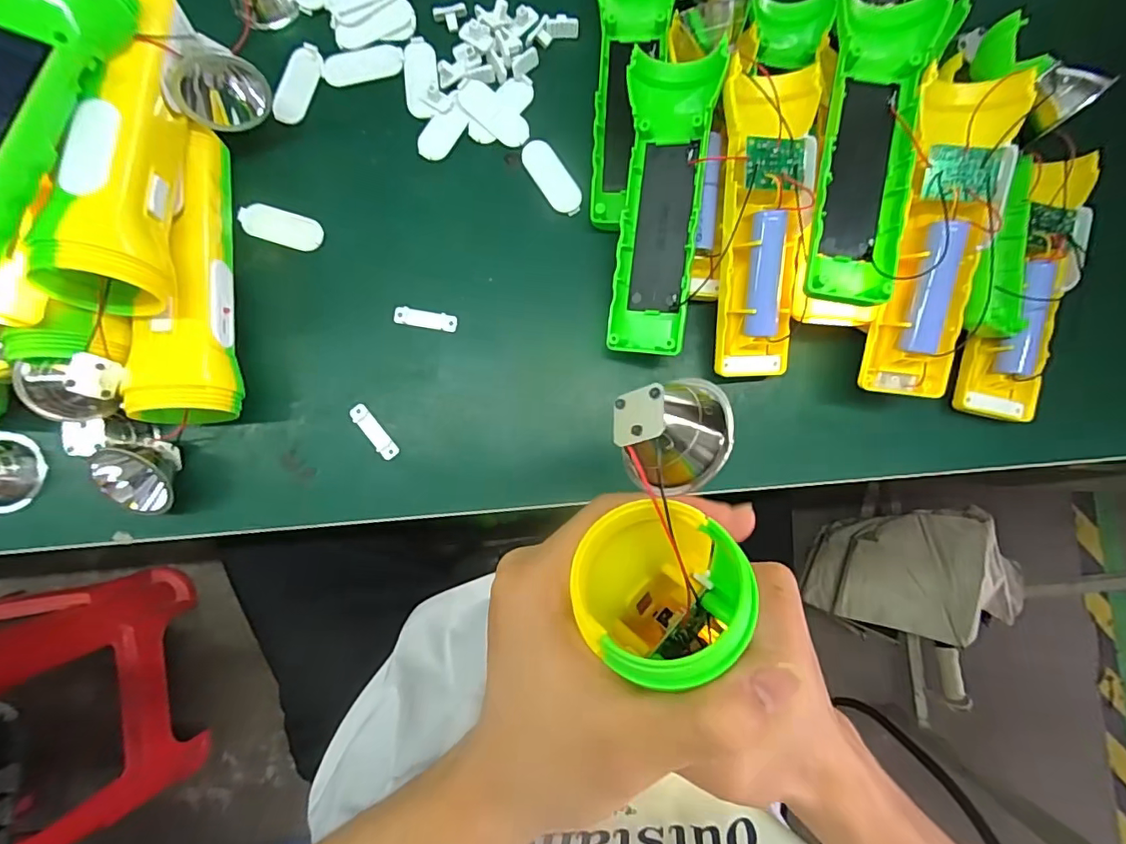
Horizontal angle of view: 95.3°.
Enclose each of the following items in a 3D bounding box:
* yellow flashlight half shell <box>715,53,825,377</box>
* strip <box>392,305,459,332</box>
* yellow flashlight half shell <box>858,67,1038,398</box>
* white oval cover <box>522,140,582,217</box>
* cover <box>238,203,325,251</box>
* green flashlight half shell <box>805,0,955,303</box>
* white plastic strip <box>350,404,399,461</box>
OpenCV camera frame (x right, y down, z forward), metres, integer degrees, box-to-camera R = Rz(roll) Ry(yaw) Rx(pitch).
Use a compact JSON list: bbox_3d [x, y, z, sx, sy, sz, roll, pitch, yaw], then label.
[{"bbox_3d":[0.108,-0.105,0.280,0.047,0.022,0.158,1,102,0],"label":"yellow flashlight half shell"},{"bbox_3d":[-0.082,-0.061,0.305,0.036,0.004,0.010,9,87,0],"label":"strip"},{"bbox_3d":[0.193,-0.090,0.263,0.044,0.025,0.155,6,104,0],"label":"yellow flashlight half shell"},{"bbox_3d":[-0.007,-0.149,0.313,0.020,0.004,0.050,-35,88,-2],"label":"white oval cover"},{"bbox_3d":[-0.169,-0.117,0.308,0.049,0.004,0.021,16,87,0],"label":"cover"},{"bbox_3d":[0.154,-0.137,0.259,0.048,0.024,0.155,8,86,-1],"label":"green flashlight half shell"},{"bbox_3d":[-0.111,0.006,0.300,0.009,0.006,0.037,-37,88,-2],"label":"white plastic strip"}]

